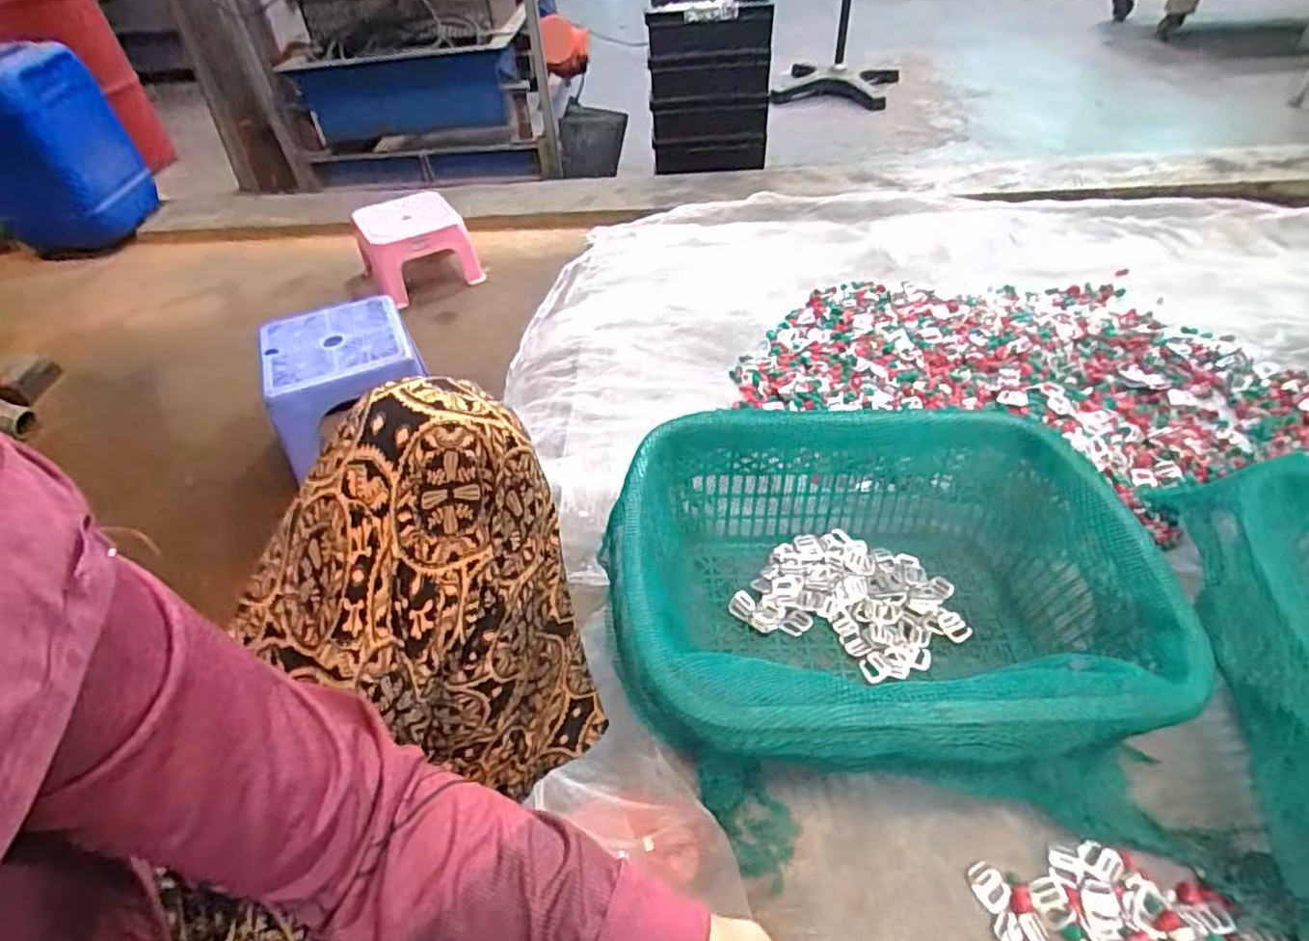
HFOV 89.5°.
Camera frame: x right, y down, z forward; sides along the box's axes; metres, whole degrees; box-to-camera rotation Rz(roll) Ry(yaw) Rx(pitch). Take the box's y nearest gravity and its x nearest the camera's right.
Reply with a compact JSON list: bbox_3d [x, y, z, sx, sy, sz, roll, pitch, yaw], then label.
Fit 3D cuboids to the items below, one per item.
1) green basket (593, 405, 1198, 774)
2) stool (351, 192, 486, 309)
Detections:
[{"bbox_3d":[0.211,0.119,0.642,0.467,0.191,0.358,-1,45,4],"label":"green basket"},{"bbox_3d":[-0.567,-0.524,1.576,0.239,0.163,0.251,-26,48,-20],"label":"stool"}]

